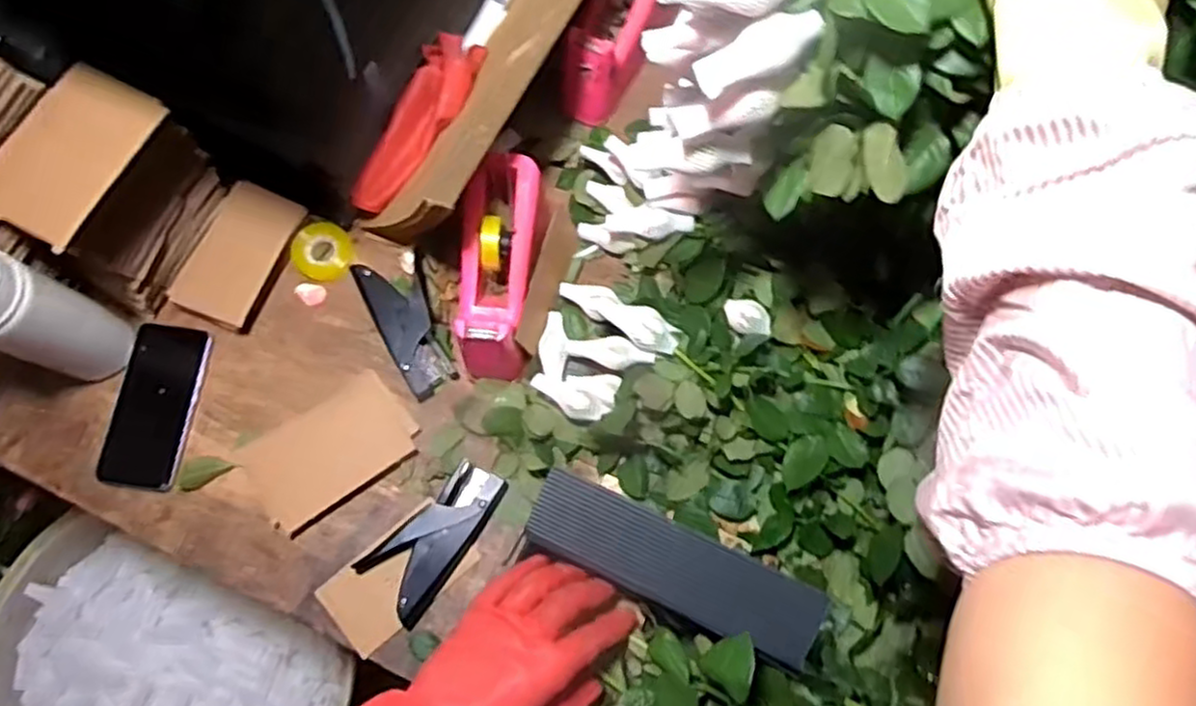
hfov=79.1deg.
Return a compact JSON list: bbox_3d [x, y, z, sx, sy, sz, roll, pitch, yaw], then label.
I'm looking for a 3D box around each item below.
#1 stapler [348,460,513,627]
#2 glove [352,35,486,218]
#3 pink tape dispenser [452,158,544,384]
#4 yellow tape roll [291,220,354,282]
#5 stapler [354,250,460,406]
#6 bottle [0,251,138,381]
[{"bbox_3d":[-0.155,0.169,0.681,0.073,0.020,0.149,37,78,8],"label":"stapler"},{"bbox_3d":[-0.176,-0.233,0.731,0.064,0.040,0.206,23,76,5],"label":"glove"},{"bbox_3d":[-0.096,-0.080,0.684,0.071,0.085,0.208,5,88,0],"label":"pink tape dispenser"},{"bbox_3d":[-0.285,-0.105,0.752,0.059,0.010,0.059,-40,104,-3],"label":"yellow tape roll"},{"bbox_3d":[-0.191,-0.026,0.729,0.064,0.032,0.144,-18,76,-6],"label":"stapler"},{"bbox_3d":[-0.499,-0.025,0.640,0.078,0.192,0.083,27,76,6],"label":"bottle"}]

